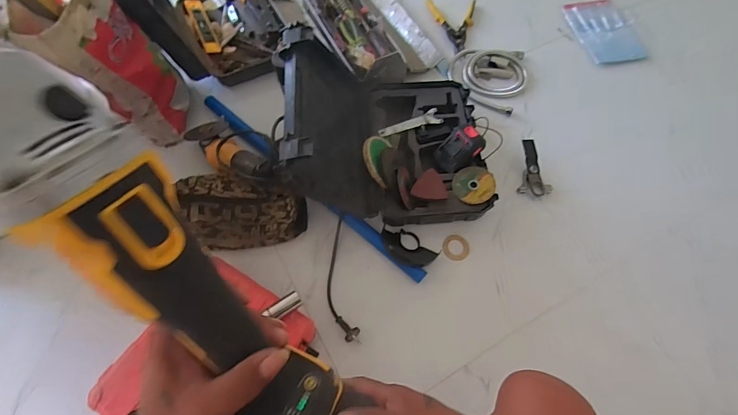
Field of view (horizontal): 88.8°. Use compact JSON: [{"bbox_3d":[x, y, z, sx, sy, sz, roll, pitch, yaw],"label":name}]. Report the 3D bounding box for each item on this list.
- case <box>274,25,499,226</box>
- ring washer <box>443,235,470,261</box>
[{"bbox_3d":[0.047,-0.176,0.806,0.437,0.269,0.387,-1,65,-6],"label":"case"},{"bbox_3d":[0.194,0.089,0.840,0.057,0.005,0.060,2,65,-4],"label":"ring washer"}]

